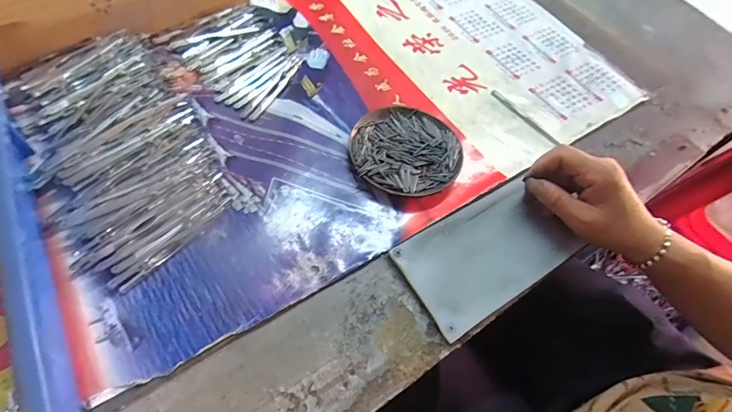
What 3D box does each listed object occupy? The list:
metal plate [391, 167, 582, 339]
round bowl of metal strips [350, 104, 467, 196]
[{"bbox_3d":[0.111,0.040,0.359,0.156,0.010,0.093,-27,63,-20],"label":"metal plate"},{"bbox_3d":[0.042,-0.060,0.410,0.113,0.019,0.113,3,60,-6],"label":"round bowl of metal strips"}]

